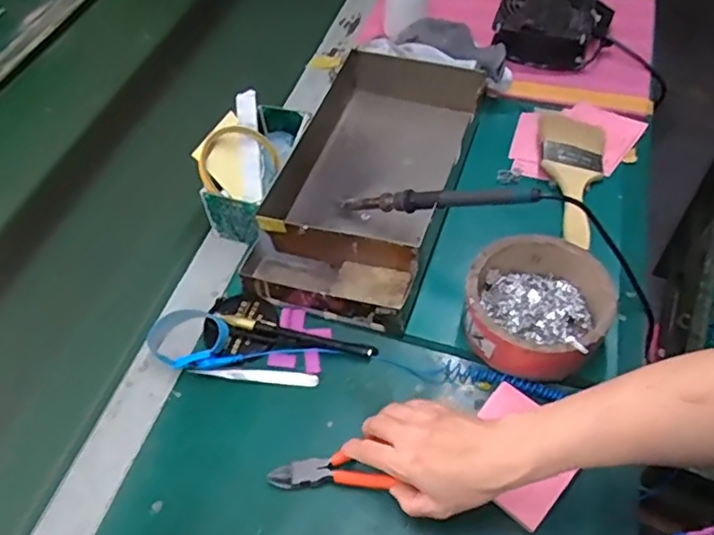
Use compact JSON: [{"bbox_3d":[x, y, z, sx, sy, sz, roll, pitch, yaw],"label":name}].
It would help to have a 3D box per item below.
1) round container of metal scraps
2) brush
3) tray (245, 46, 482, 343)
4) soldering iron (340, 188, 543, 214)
[{"bbox_3d":[0.158,0.034,0.537,0.117,0.051,0.118,-2,53,3],"label":"round container of metal scraps"},{"bbox_3d":[0.232,-0.103,0.650,0.072,0.032,0.177,7,54,9],"label":"brush"},{"bbox_3d":[0.012,-0.103,0.643,0.175,0.063,0.338,11,55,12],"label":"tray"},{"bbox_3d":[0.071,-0.063,0.575,0.200,0.017,0.018,1,50,33],"label":"soldering iron"}]

